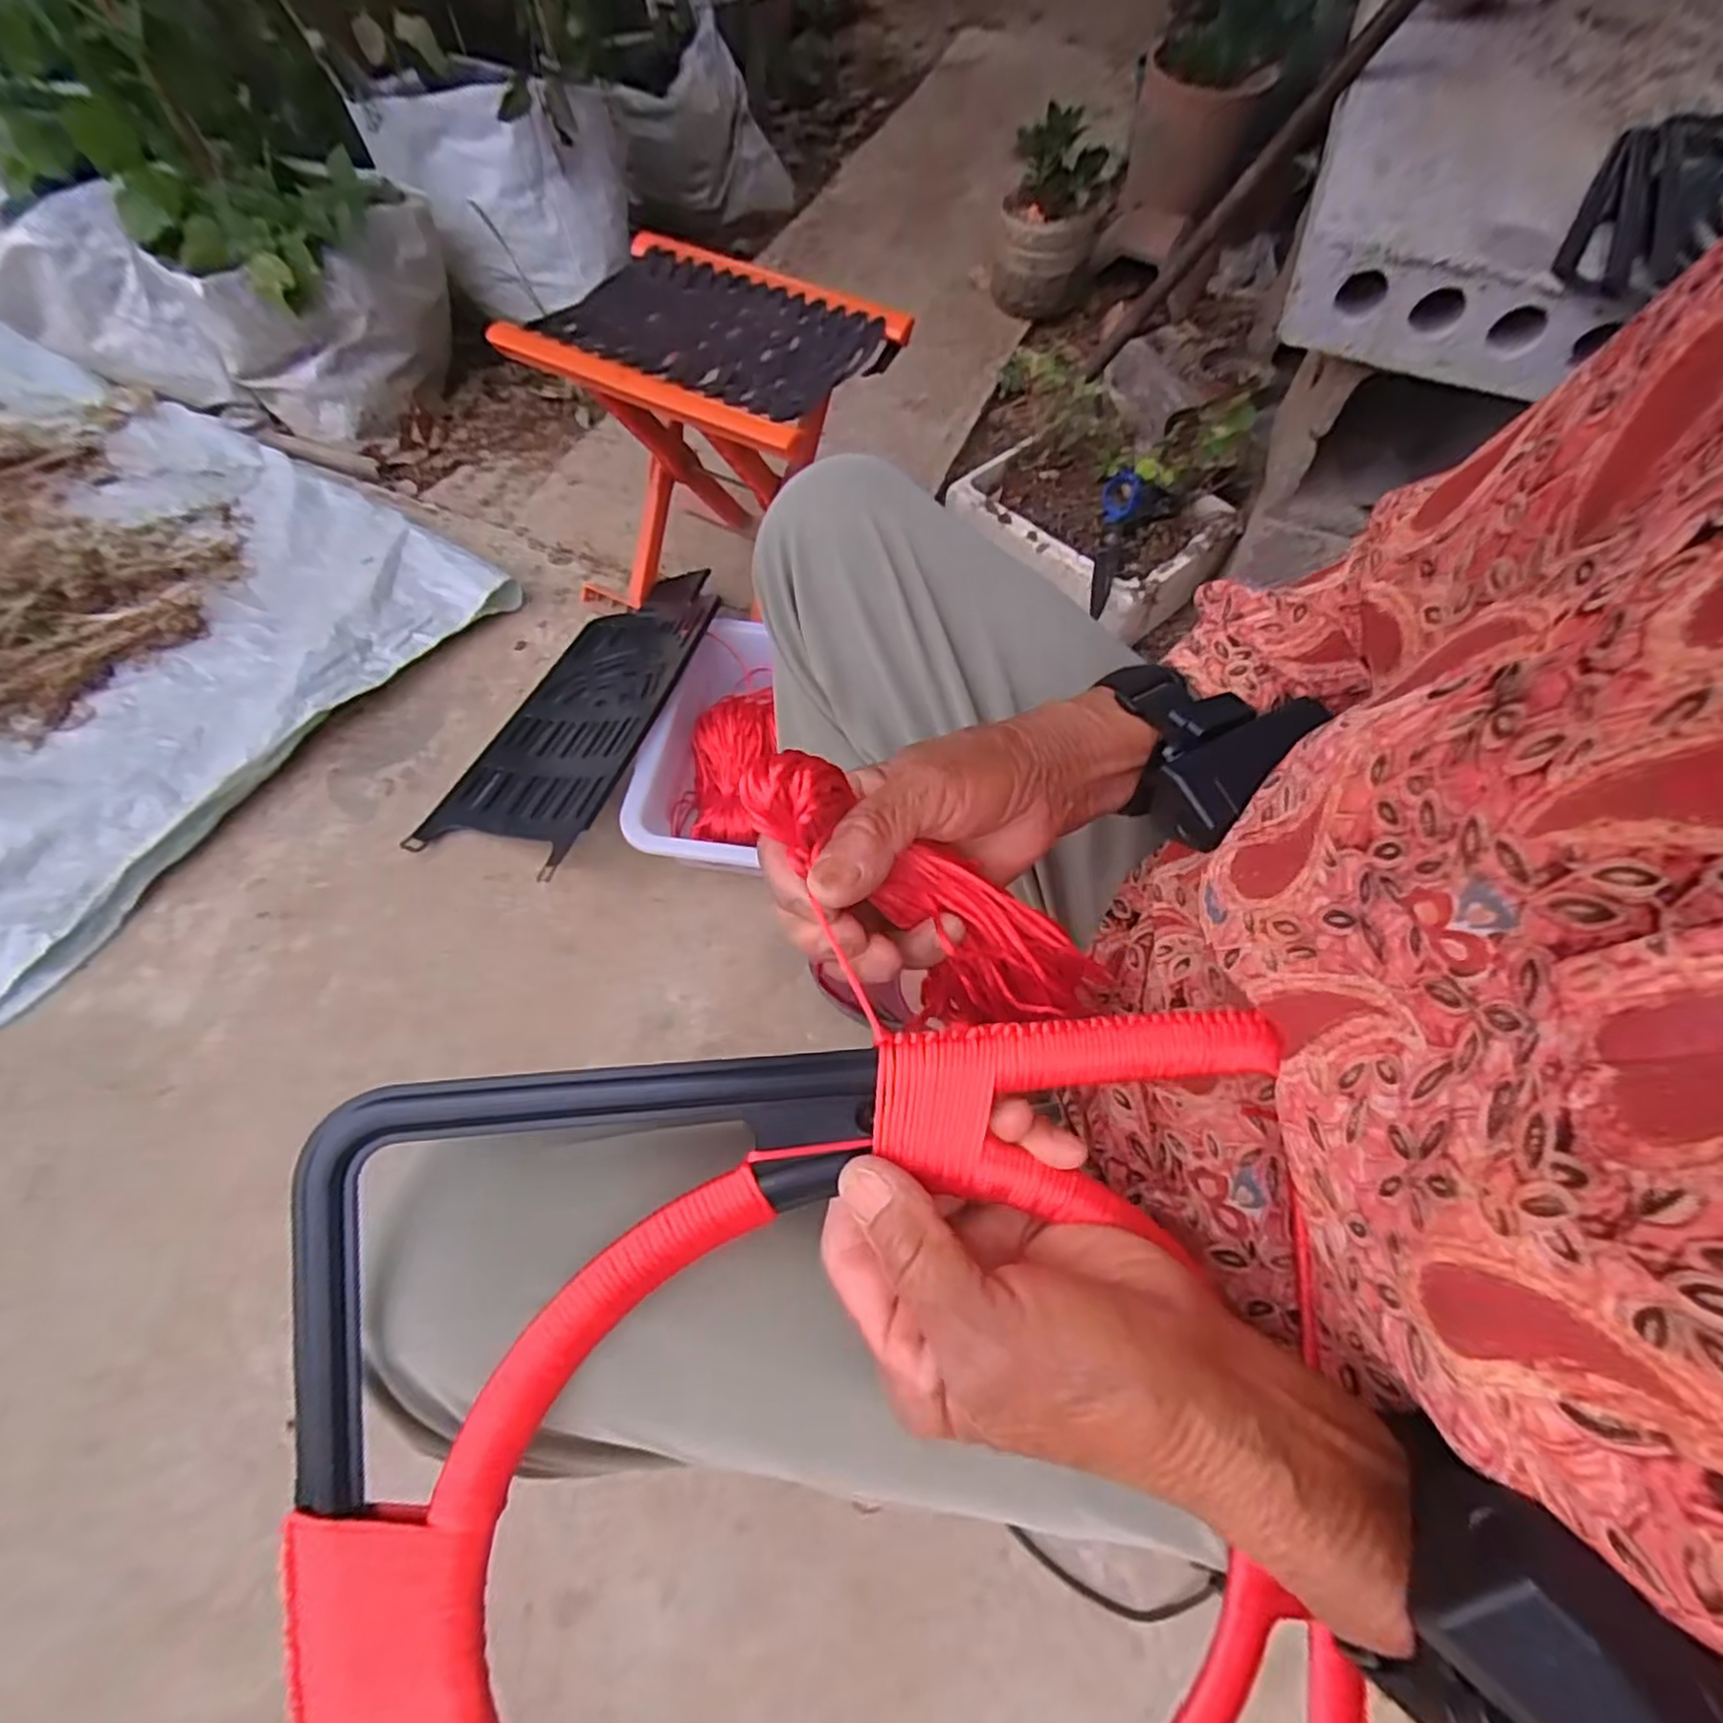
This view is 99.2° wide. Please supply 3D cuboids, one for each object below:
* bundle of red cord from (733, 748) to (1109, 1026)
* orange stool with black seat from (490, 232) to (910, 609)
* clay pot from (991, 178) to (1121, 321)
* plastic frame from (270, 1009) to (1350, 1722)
[{"bbox_3d":[0.020,0.016,0.278,0.154,0.043,0.044,38,63,-16],"label":"bundle of red cord"},{"bbox_3d":[-0.150,-0.440,0.847,0.335,0.327,0.249,27,67,12],"label":"orange stool with black seat"},{"bbox_3d":[0.312,-1.021,1.232,0.169,0.165,0.171,0,64,0],"label":"clay pot"},{"bbox_3d":[0.002,0.217,0.234,0.318,0.029,0.322,-4,87,-9],"label":"plastic frame"}]

